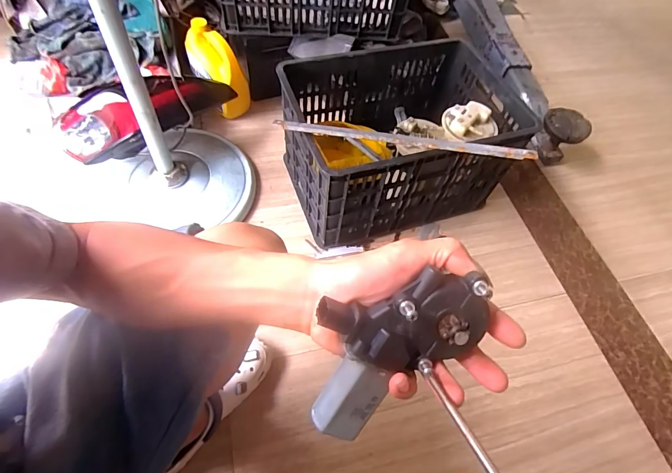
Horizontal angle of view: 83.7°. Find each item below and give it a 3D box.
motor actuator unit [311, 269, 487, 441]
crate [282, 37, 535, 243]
[{"bbox_3d":[0.036,0.070,0.264,0.137,0.055,0.077,-32,106,1],"label":"motor actuator unit"},{"bbox_3d":[0.154,-0.231,0.919,0.511,0.282,0.385,-16,62,-14],"label":"crate"}]

